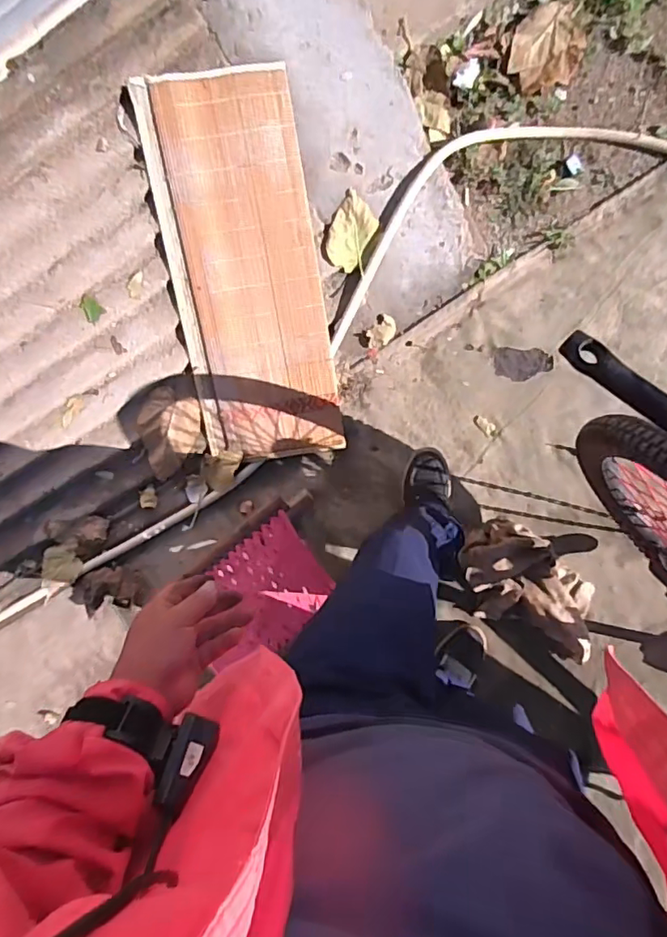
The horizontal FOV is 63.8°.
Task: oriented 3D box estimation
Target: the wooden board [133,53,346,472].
[{"bbox_3d":[-0.184,-0.404,1.170,0.325,0.035,0.775,-7,107,1],"label":"wooden board"}]

